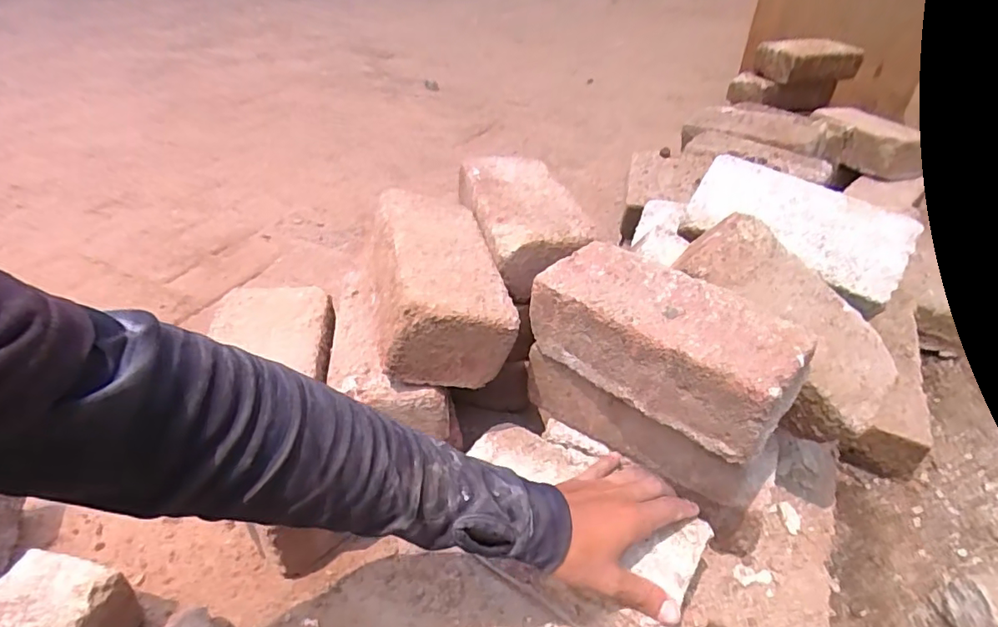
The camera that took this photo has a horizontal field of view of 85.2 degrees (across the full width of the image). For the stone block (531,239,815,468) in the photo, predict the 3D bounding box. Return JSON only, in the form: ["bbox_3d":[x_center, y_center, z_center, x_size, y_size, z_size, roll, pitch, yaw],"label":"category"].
[{"bbox_3d":[0.134,0.021,0.451,0.211,0.075,0.098,29,46,31],"label":"stone block"}]

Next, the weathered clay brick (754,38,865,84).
[{"bbox_3d":[0.641,-0.520,1.116,0.229,0.063,0.085,-11,39,-15],"label":"weathered clay brick"}]

